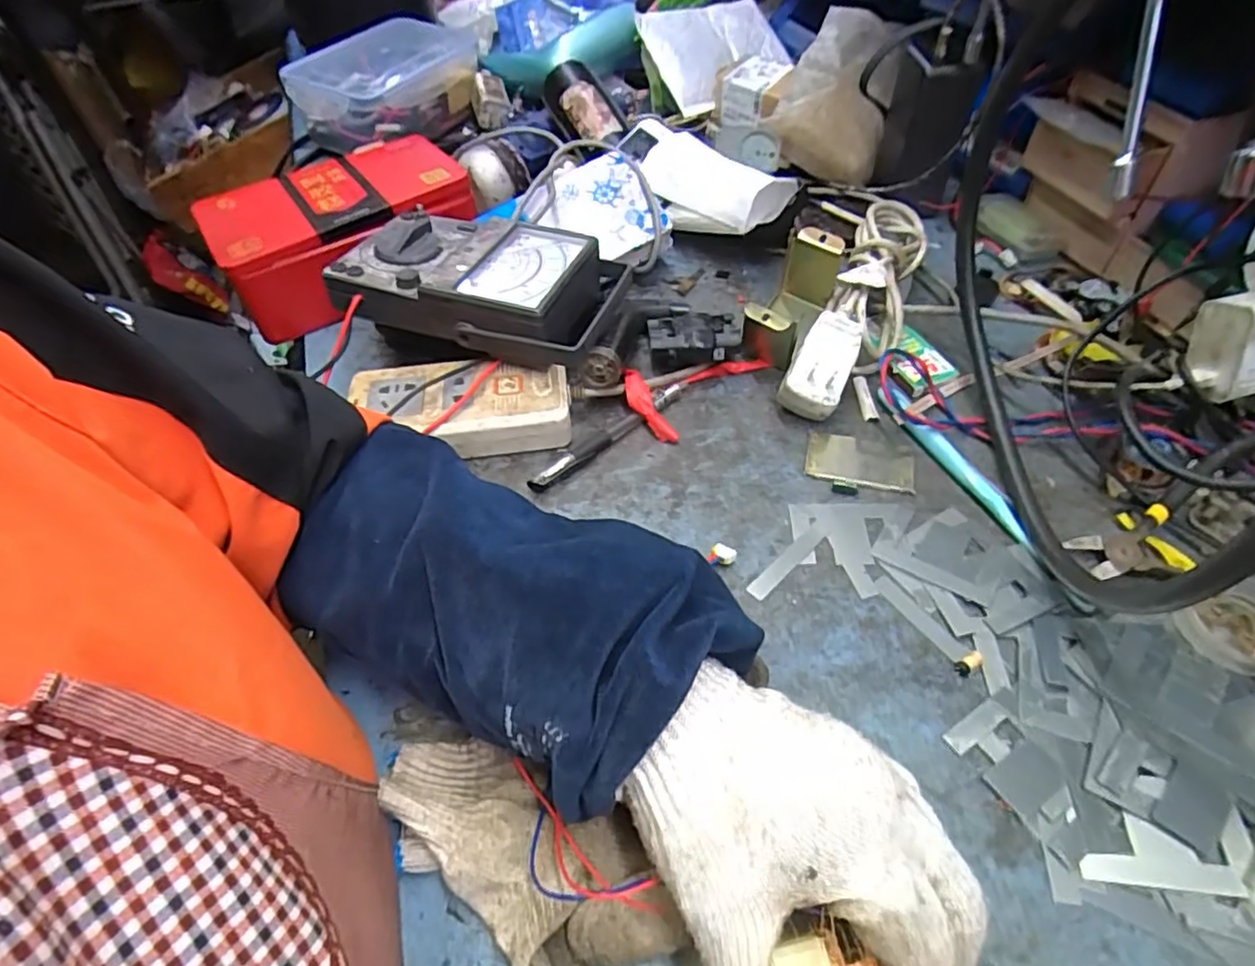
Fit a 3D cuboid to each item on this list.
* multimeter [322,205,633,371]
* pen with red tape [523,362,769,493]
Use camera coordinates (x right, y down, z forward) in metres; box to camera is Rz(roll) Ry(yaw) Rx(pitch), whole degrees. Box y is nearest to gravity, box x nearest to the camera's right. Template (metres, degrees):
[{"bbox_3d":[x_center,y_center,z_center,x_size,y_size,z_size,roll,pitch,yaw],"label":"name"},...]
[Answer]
[{"bbox_3d":[-0.102,-0.146,0.463,0.189,0.051,0.125,13,52,12],"label":"multimeter"},{"bbox_3d":[0.014,-0.050,0.440,0.193,0.021,0.054,-39,58,-24],"label":"pen with red tape"}]

